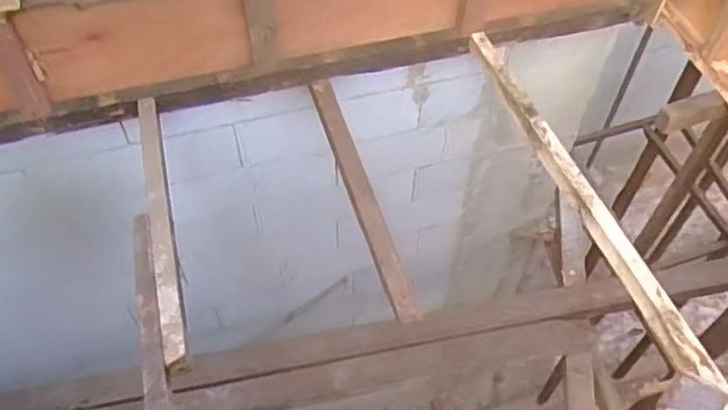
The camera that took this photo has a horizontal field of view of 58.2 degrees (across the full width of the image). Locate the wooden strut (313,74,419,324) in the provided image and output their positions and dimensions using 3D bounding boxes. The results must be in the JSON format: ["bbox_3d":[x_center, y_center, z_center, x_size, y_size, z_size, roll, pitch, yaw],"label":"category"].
[{"bbox_3d":[-0.014,-0.051,1.609,0.060,0.063,0.756,-13,54,-10],"label":"wooden strut"}]

